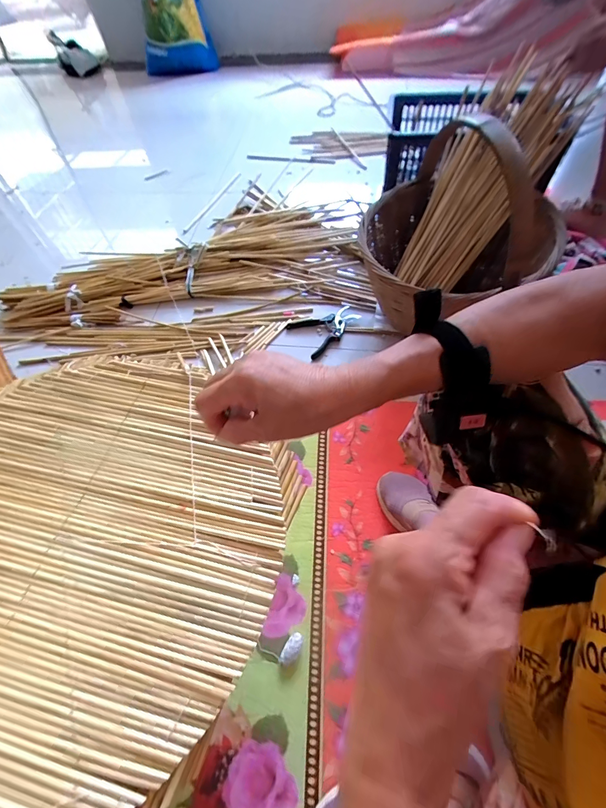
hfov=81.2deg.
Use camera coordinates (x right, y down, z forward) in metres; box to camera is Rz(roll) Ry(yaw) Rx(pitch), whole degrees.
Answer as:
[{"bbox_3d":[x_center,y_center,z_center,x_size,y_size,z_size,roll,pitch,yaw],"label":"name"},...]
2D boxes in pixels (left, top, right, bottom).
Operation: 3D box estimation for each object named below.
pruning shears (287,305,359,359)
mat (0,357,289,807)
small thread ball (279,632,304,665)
[{"bbox_3d":[0.072,-0.219,1.004,0.194,0.018,0.141,-28,61,-14],"label":"pruning shears"},{"bbox_3d":[-0.310,0.179,0.455,0.527,0.029,0.528,-1,58,2],"label":"mat"},{"bbox_3d":[-0.018,0.405,0.585,0.026,0.012,0.049,24,62,17],"label":"small thread ball"}]

